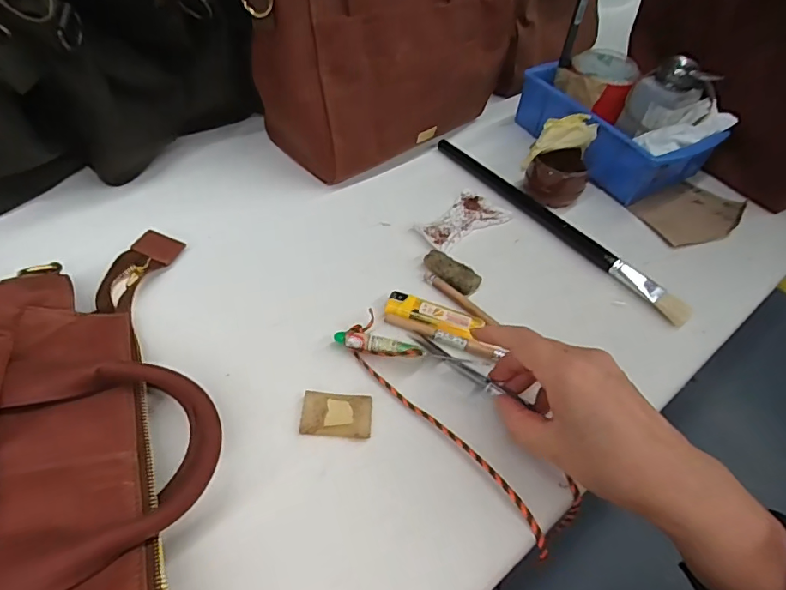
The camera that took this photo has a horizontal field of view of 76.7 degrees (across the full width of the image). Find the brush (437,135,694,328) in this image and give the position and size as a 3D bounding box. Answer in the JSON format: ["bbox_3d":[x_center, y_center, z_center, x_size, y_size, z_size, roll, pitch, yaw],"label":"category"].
[{"bbox_3d":[0.154,-0.077,0.490,0.022,0.012,0.304,-29,61,-28],"label":"brush"}]

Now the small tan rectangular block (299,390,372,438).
[{"bbox_3d":[-0.038,0.081,0.337,0.047,0.004,0.030,6,51,-4],"label":"small tan rectangular block"}]

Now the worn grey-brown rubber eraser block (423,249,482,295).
[{"bbox_3d":[0.052,-0.022,0.431,0.024,0.008,0.053,-35,63,-30],"label":"worn grey-brown rubber eraser block"}]

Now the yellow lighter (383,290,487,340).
[{"bbox_3d":[0.032,0.016,0.395,0.075,0.007,0.025,20,51,8],"label":"yellow lighter"}]

